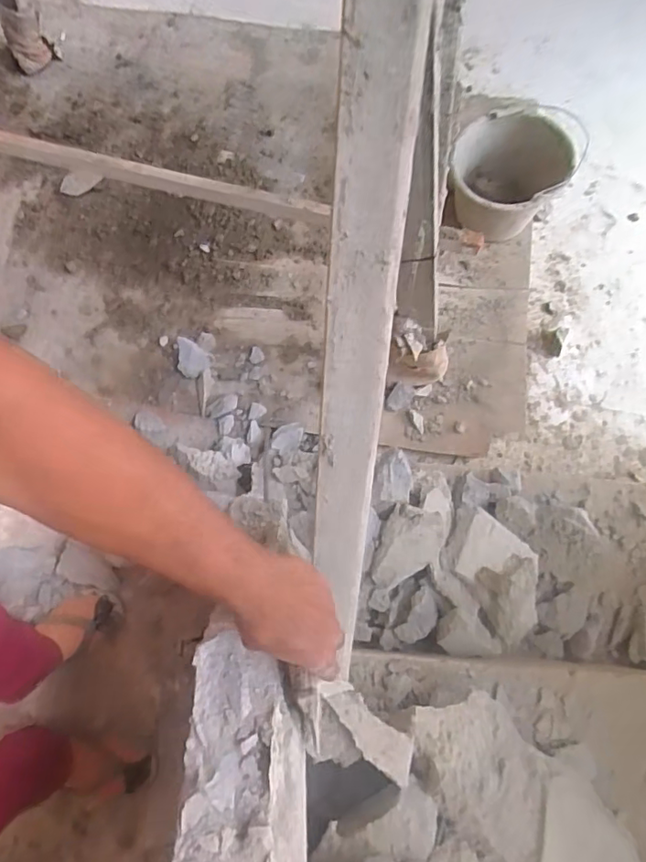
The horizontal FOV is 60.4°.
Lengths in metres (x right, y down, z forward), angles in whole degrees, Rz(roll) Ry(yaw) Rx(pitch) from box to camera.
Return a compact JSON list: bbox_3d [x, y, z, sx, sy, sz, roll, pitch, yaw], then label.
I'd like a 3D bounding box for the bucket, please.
[{"bbox_3d":[0.436,-0.586,1.347,0.256,0.220,0.260,1,72,-2],"label":"bucket"}]

